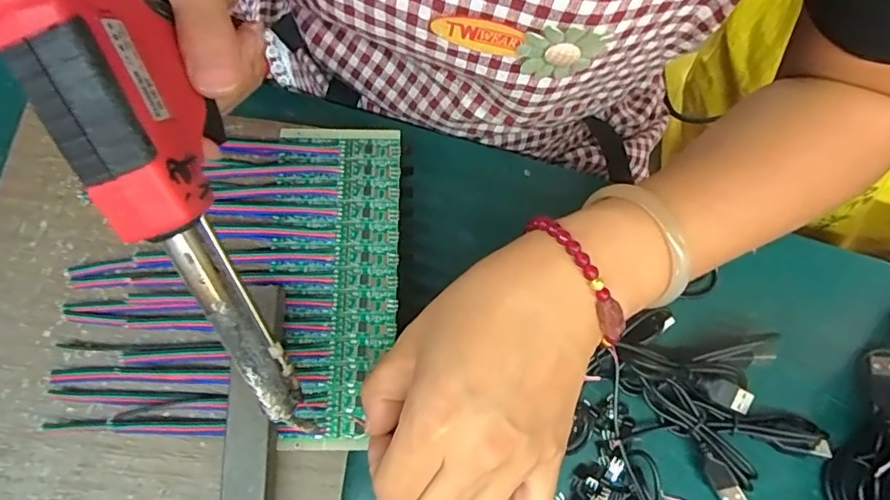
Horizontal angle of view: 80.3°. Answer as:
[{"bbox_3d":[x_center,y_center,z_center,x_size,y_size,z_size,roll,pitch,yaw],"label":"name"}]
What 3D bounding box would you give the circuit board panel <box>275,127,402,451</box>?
[{"bbox_3d":[-0.056,0.014,0.271,0.062,0.004,0.163,0,78,-1],"label":"circuit board panel"}]

